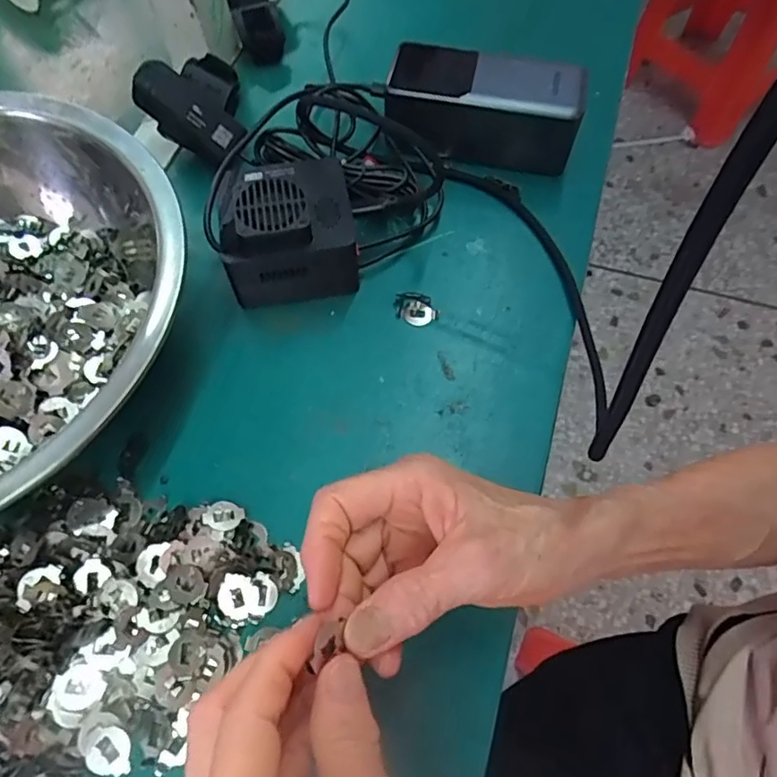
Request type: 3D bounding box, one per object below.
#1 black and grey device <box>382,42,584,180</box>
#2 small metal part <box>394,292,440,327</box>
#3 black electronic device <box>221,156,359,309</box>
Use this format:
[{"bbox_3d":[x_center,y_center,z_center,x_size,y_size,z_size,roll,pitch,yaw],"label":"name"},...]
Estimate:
[{"bbox_3d":[0.065,-0.195,0.385,0.128,0.054,0.056,14,65,7],"label":"black and grey device"},{"bbox_3d":[0.017,-0.049,0.342,0.026,0.004,0.021,1,64,2],"label":"small metal part"},{"bbox_3d":[-0.059,-0.098,0.336,0.075,0.058,0.073,-8,64,-4],"label":"black electronic device"}]

